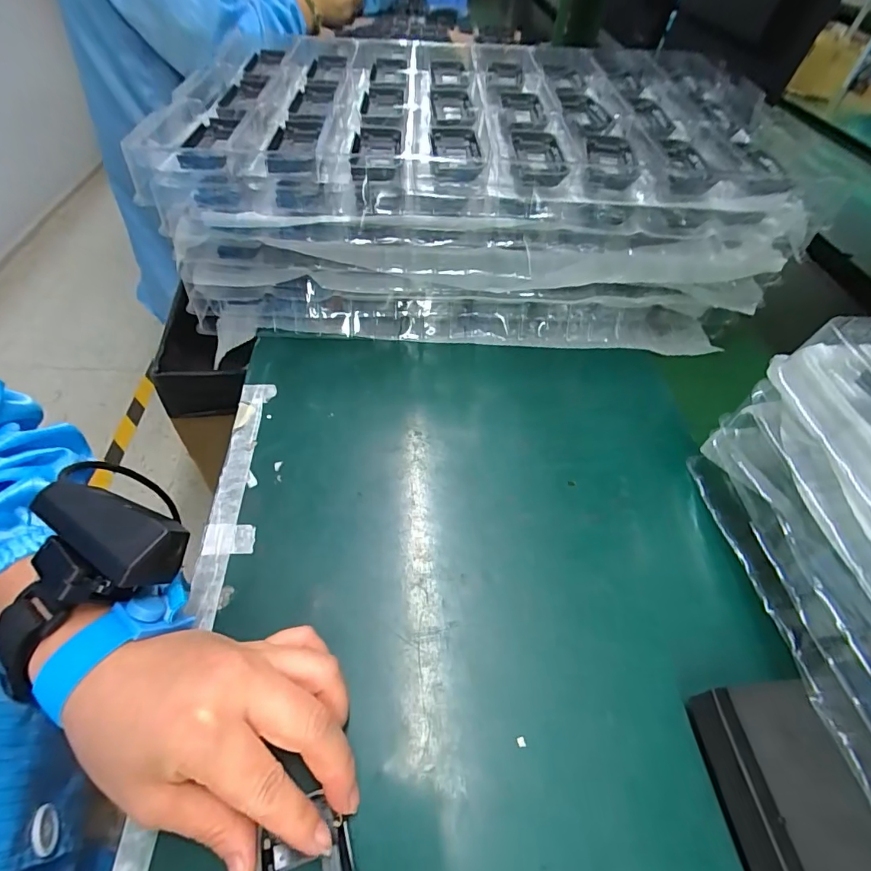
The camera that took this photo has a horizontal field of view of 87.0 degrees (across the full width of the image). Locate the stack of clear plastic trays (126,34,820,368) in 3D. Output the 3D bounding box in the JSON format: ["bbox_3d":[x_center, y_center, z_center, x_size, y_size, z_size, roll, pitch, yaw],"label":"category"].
[{"bbox_3d":[0.036,-0.242,0.462,0.508,0.170,0.295,1,50,-5],"label":"stack of clear plastic trays"}]

